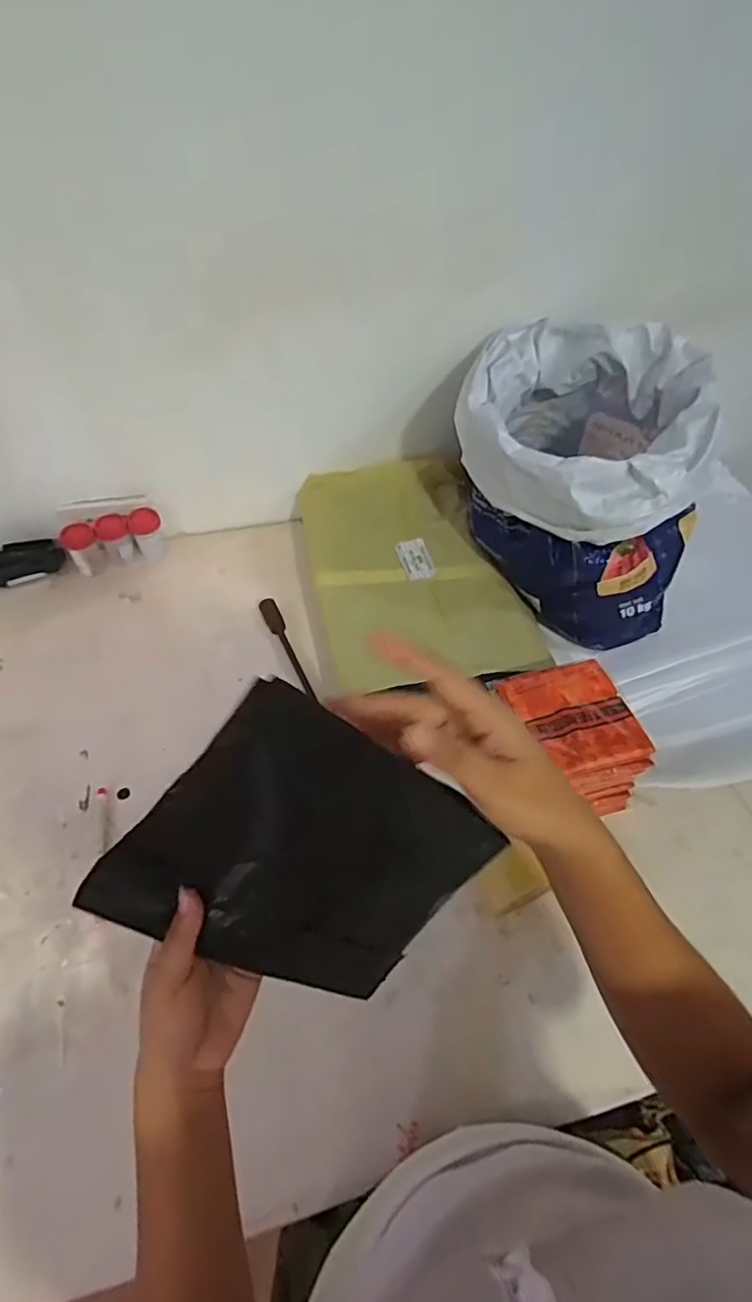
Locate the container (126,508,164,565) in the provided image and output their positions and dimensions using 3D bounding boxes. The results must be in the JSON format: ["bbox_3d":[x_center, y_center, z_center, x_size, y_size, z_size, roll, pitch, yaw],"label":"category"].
[{"bbox_3d":[-0.329,-0.170,0.854,0.041,0.072,0.034,-37,64,-26],"label":"container"}]

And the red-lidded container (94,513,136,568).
[{"bbox_3d":[-0.374,-0.160,0.847,0.044,0.069,0.040,-20,57,-17],"label":"red-lidded container"}]

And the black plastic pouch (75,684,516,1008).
[{"bbox_3d":[-0.035,0.125,0.340,0.193,0.168,0.013,35,14,-23],"label":"black plastic pouch"}]

